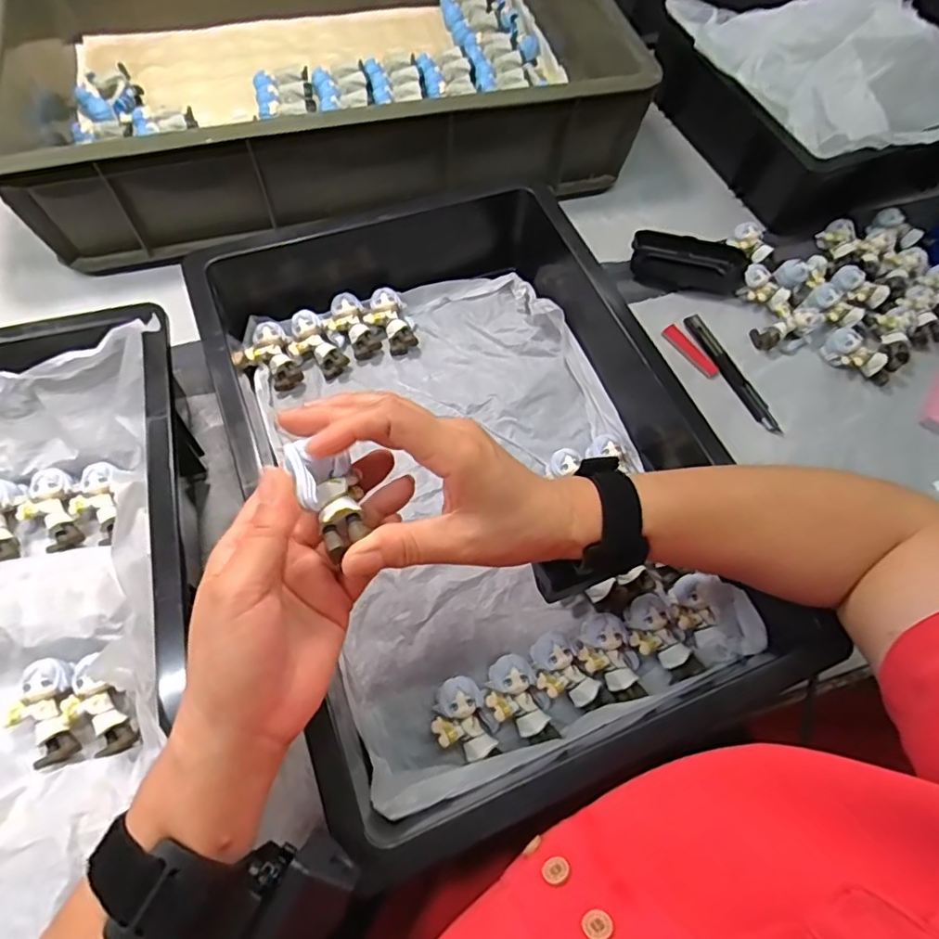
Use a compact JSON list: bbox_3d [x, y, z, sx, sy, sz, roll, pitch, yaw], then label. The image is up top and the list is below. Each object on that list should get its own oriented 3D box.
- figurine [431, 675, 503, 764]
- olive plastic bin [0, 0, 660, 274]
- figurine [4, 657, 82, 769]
[{"bbox_3d":[-0.006,0.166,0.375,0.035,0.021,0.051,-18,67,-11],"label":"figurine"},{"bbox_3d":[-0.171,-0.441,0.611,0.582,0.119,0.423,-17,67,-11],"label":"olive plastic bin"},{"bbox_3d":[-0.271,0.154,0.361,0.035,0.017,0.062,-17,67,-11],"label":"figurine"}]

